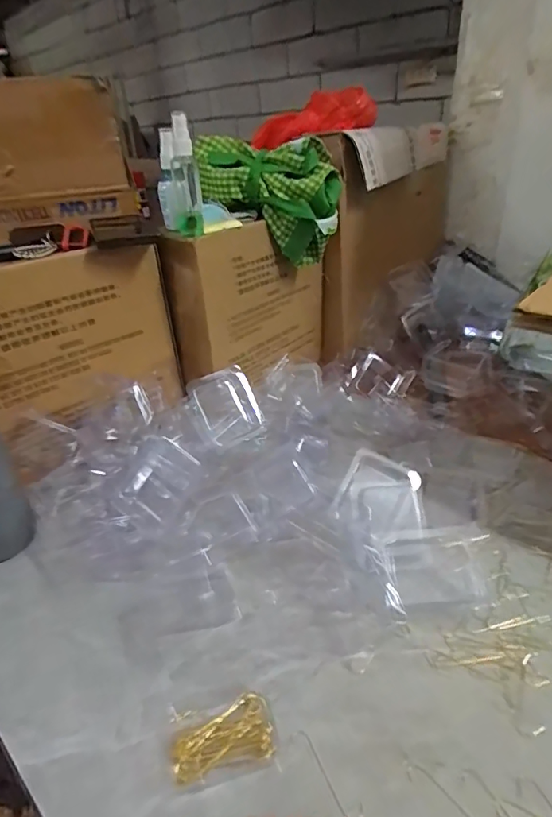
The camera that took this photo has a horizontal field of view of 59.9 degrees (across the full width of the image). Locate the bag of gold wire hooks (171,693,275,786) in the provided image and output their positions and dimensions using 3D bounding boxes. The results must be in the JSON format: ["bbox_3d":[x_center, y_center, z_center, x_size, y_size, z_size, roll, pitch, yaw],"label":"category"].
[{"bbox_3d":[-0.039,0.237,0.346,0.069,0.011,0.042,-9,31,-10],"label":"bag of gold wire hooks"}]

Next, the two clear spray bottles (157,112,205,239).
[{"bbox_3d":[-0.125,-0.286,0.618,0.056,0.141,0.084,-8,31,-8],"label":"two clear spray bottles"}]

